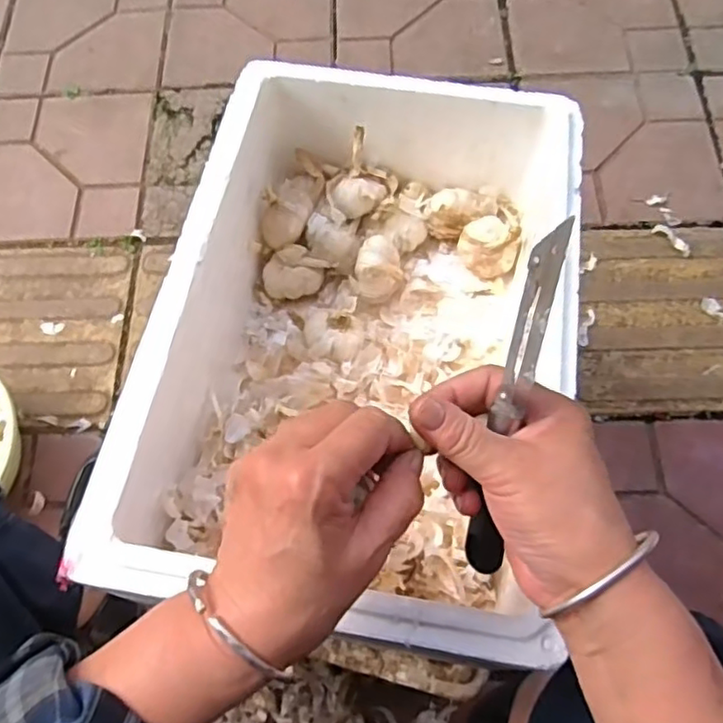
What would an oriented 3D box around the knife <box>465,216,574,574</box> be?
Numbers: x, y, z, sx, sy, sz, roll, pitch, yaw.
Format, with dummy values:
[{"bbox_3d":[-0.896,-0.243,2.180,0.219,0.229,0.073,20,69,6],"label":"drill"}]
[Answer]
[{"bbox_3d":[0.071,0.025,0.299,0.016,0.181,0.017,9,24,5],"label":"knife"}]

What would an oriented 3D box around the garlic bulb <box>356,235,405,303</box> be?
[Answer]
[{"bbox_3d":[0.016,-0.087,0.590,0.044,0.050,0.055,-7,70,-1],"label":"garlic bulb"}]

